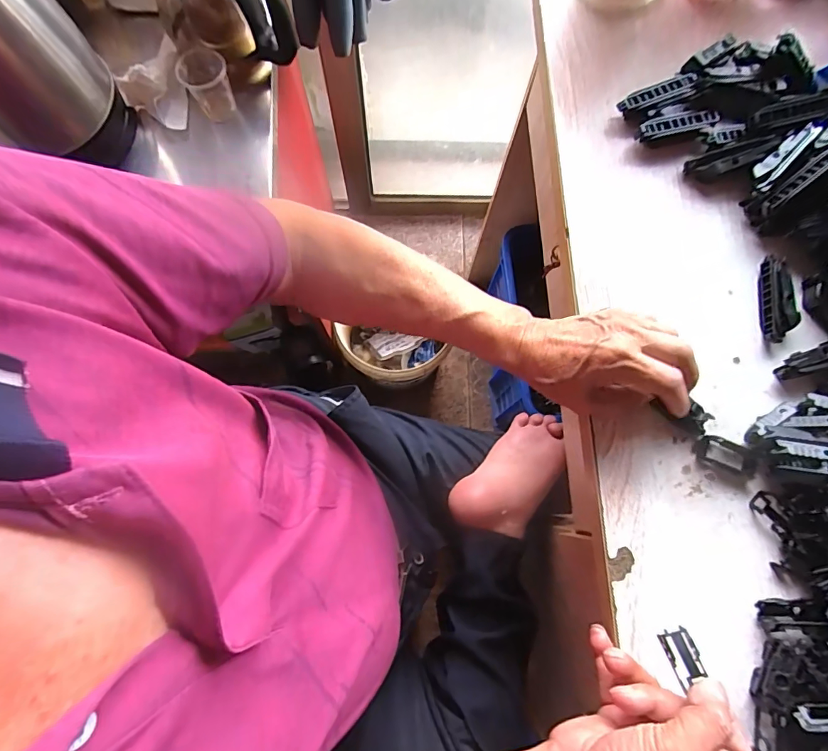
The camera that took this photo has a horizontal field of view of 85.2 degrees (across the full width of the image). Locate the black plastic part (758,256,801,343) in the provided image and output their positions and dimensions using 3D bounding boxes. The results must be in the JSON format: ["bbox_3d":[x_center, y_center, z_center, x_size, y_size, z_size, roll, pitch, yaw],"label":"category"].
[{"bbox_3d":[0.328,-0.068,0.406,0.024,0.016,0.076,9,76,1],"label":"black plastic part"}]

